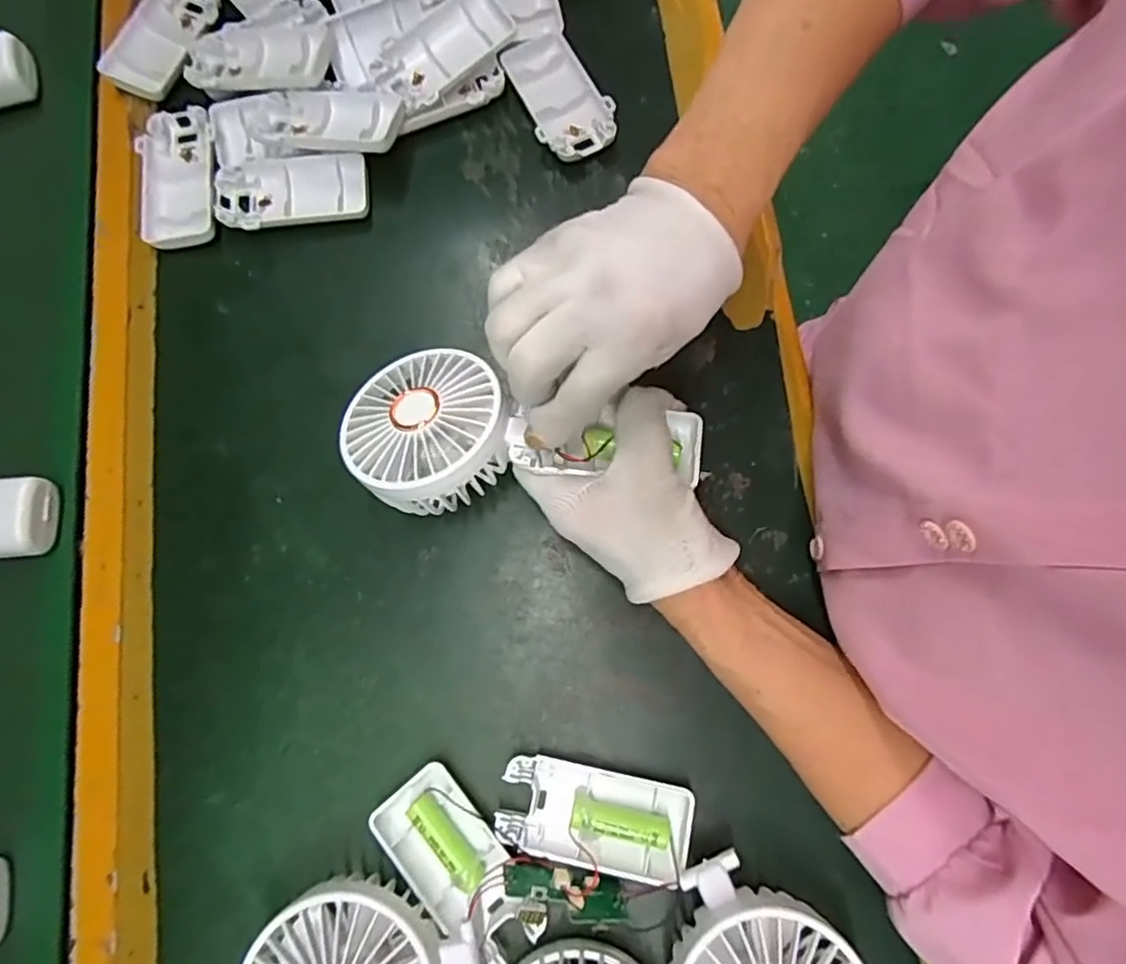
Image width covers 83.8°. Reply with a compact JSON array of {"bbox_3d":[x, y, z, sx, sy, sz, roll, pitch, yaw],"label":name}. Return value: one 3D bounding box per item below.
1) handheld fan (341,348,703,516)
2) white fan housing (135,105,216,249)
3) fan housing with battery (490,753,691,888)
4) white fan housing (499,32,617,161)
[{"bbox_3d":[-0.023,-0.023,0.324,0.180,0.043,0.086,4,63,14],"label":"handheld fan"},{"bbox_3d":[-0.249,-0.196,0.407,0.048,0.012,0.095,-8,78,-1],"label":"white fan housing"},{"bbox_3d":[0.016,0.168,0.316,0.093,0.019,0.044,11,78,3],"label":"fan housing with battery"},{"bbox_3d":[-0.002,-0.252,0.412,0.050,0.015,0.095,-29,79,-5],"label":"white fan housing"}]

